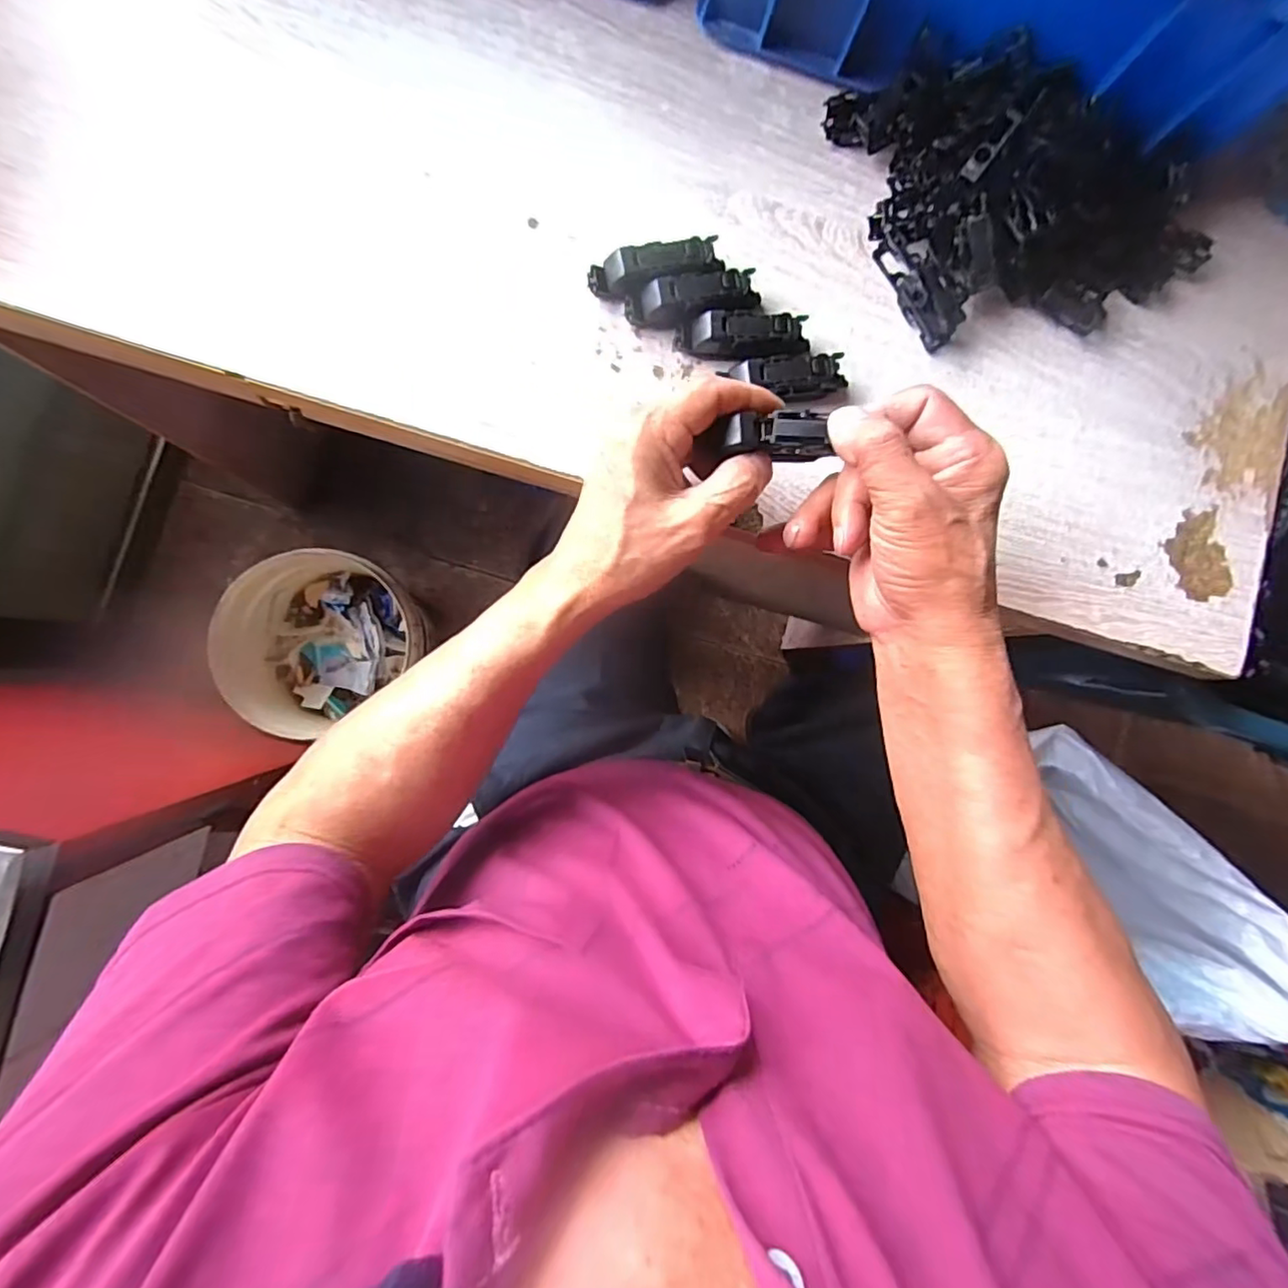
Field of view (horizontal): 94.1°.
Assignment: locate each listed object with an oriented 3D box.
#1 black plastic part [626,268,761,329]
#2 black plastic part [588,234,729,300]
[{"bbox_3d":[0.029,-0.196,0.346,0.076,0.022,0.023,-8,88,-7],"label":"black plastic part"},{"bbox_3d":[0.006,-0.213,0.344,0.072,0.021,0.023,-14,89,-7],"label":"black plastic part"}]

